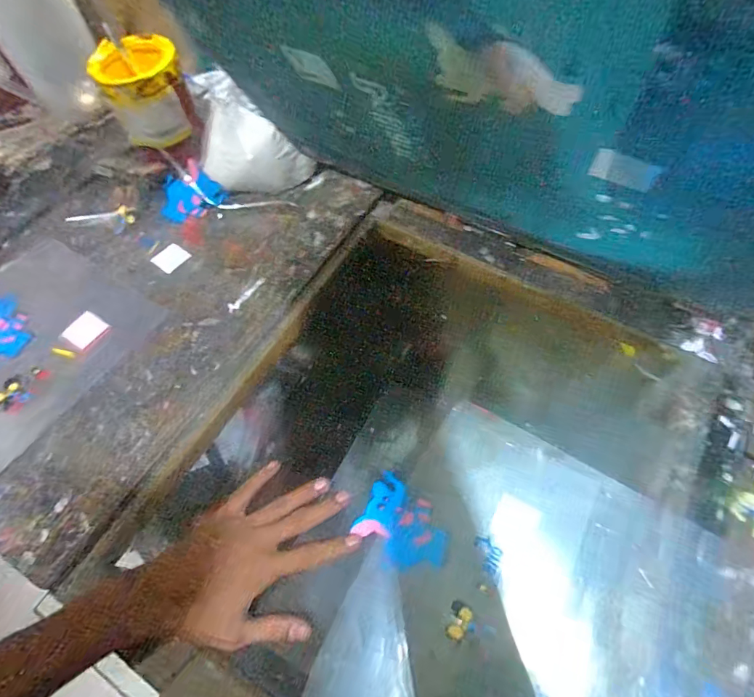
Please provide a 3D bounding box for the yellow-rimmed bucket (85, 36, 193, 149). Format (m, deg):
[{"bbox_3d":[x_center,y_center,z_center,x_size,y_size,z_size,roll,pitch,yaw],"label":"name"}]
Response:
[{"bbox_3d":[-0.323,-0.357,0.627,0.108,0.112,0.114,-19,61,-9],"label":"yellow-rimmed bucket"}]

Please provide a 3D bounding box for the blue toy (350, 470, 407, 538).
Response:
[{"bbox_3d":[0.005,0.155,0.429,0.034,0.004,0.064,24,65,13],"label":"blue toy"}]

